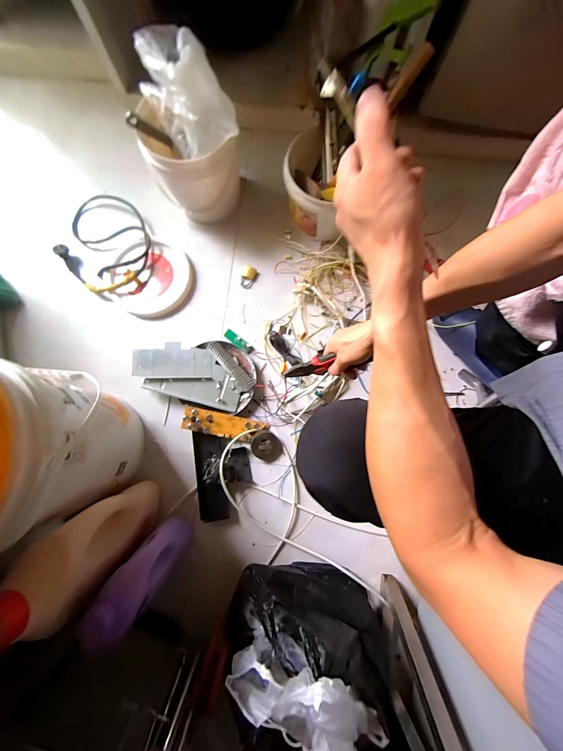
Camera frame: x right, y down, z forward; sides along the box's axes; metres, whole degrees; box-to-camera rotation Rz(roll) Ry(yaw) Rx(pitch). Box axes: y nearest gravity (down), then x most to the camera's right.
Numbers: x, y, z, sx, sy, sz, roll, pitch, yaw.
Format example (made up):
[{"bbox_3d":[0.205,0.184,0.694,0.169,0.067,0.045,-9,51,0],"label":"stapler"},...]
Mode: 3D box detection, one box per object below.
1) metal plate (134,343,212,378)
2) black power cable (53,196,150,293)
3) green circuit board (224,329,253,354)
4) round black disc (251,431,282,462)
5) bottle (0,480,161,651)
[{"bbox_3d":[-0.278,-0.040,0.728,0.189,0.011,0.092,2,78,-9],"label":"metal plate"},{"bbox_3d":[-0.482,-0.357,0.786,0.245,0.034,0.266,0,80,0],"label":"black power cable"},{"bbox_3d":[-0.116,-0.090,0.759,0.087,0.014,0.026,38,82,7],"label":"green circuit board"},{"bbox_3d":[-0.038,0.178,0.701,0.067,0.035,0.075,-42,82,-7],"label":"round black disc"},{"bbox_3d":[-0.328,0.301,0.502,0.101,0.378,0.117,40,103,7],"label":"bottle"}]

